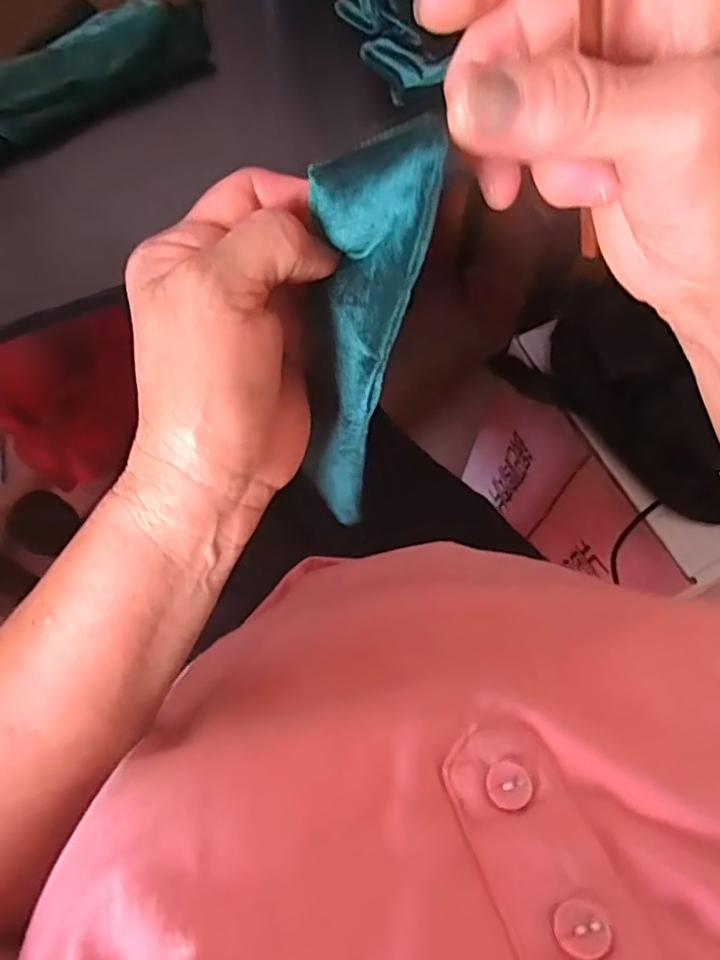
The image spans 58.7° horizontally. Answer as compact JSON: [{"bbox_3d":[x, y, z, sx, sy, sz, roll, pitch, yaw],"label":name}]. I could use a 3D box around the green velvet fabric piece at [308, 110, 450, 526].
[{"bbox_3d":[-0.002,-0.048,0.252,0.040,0.176,0.019,17,45,8],"label":"green velvet fabric piece"}]

